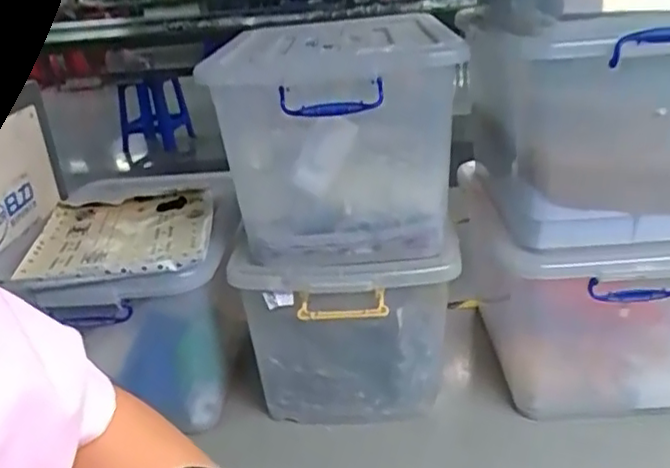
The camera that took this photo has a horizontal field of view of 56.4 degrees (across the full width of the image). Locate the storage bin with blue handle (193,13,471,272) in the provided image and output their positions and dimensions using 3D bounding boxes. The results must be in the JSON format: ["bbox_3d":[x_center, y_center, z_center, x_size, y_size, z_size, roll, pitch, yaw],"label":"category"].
[{"bbox_3d":[0.030,-0.186,1.276,0.443,0.391,0.430,1,24,13],"label":"storage bin with blue handle"}]

